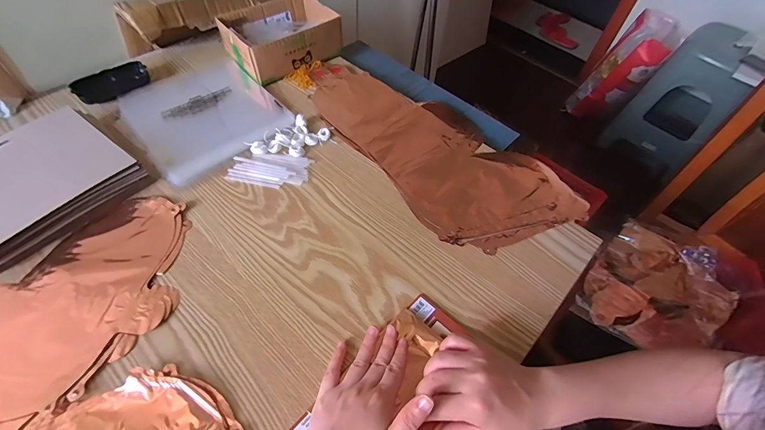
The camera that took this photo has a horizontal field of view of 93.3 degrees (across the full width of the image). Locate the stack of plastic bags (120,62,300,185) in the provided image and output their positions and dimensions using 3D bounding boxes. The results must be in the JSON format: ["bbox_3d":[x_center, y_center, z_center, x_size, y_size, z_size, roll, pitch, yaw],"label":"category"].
[{"bbox_3d":[-0.288,-0.173,0.582,0.202,0.012,0.251,-34,63,-24],"label":"stack of plastic bags"}]

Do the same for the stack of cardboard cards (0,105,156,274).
[{"bbox_3d":[-0.439,-0.042,0.461,0.184,0.039,0.198,32,59,18],"label":"stack of cardboard cards"}]

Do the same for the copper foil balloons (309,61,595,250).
[{"bbox_3d":[0.075,-0.118,0.563,0.211,0.014,0.437,-31,62,-23],"label":"copper foil balloons"}]

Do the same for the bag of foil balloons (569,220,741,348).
[{"bbox_3d":[0.592,0.172,0.779,0.257,0.041,0.313,38,61,21],"label":"bag of foil balloons"}]

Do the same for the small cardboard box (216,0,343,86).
[{"bbox_3d":[-0.183,-0.325,0.657,0.183,0.063,0.141,-32,62,-23],"label":"small cardboard box"}]

